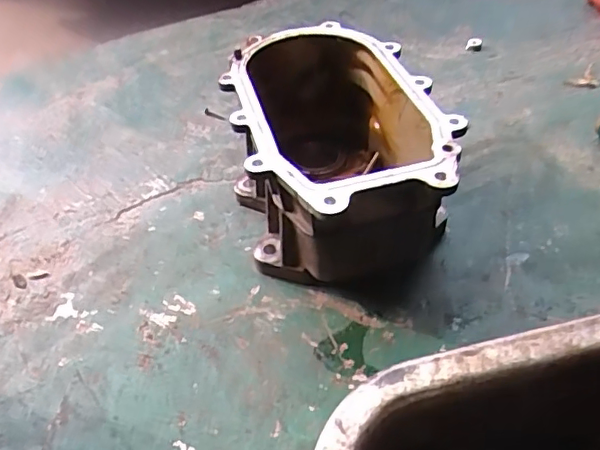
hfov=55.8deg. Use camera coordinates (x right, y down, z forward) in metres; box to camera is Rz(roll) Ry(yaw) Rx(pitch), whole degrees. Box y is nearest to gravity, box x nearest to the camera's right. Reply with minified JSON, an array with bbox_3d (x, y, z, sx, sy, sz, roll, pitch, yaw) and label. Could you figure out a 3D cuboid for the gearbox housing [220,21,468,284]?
[{"bbox_3d":[0.030,-0.063,0.523,0.168,0.130,0.268,-12,44,-8],"label":"gearbox housing"}]

